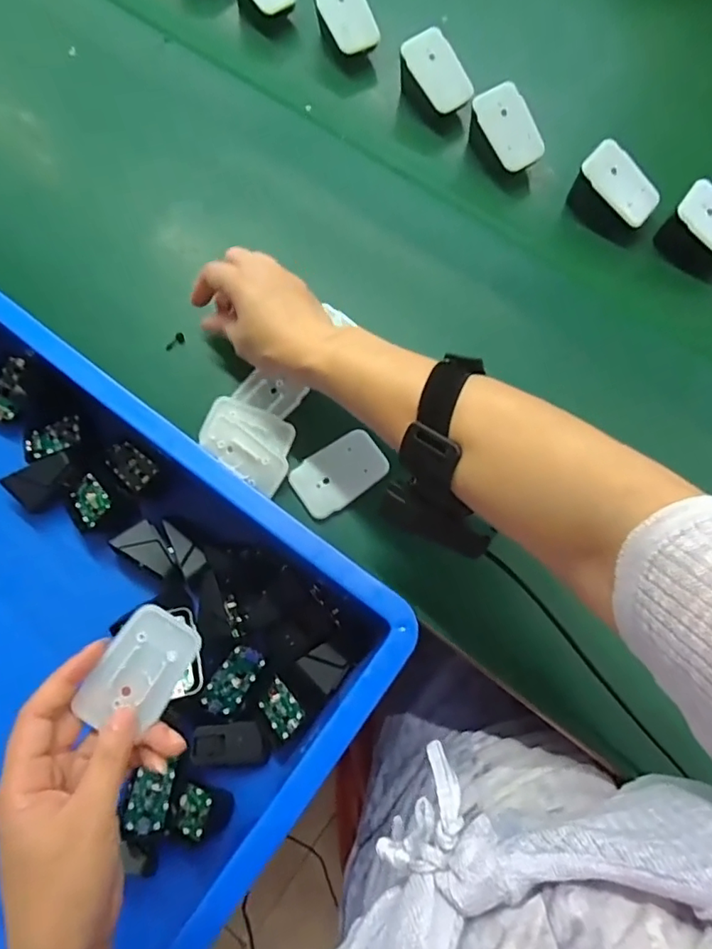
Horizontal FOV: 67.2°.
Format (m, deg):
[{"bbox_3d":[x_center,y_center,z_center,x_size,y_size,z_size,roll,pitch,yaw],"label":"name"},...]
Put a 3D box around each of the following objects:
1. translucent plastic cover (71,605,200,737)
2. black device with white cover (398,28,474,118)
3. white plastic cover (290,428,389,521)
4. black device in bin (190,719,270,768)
[{"bbox_3d":[-0.123,0.112,0.309,0.043,0.013,0.067,25,76,7],"label":"translucent plastic cover"},{"bbox_3d":[0.072,-0.355,0.490,0.047,0.056,0.064,-37,78,-10],"label":"black device with white cover"},{"bbox_3d":[-0.012,-0.002,0.407,0.070,0.004,0.045,-34,77,-9],"label":"white plastic cover"},{"bbox_3d":[-0.107,0.230,0.455,0.062,0.009,0.036,1,75,-15],"label":"black device in bin"}]

